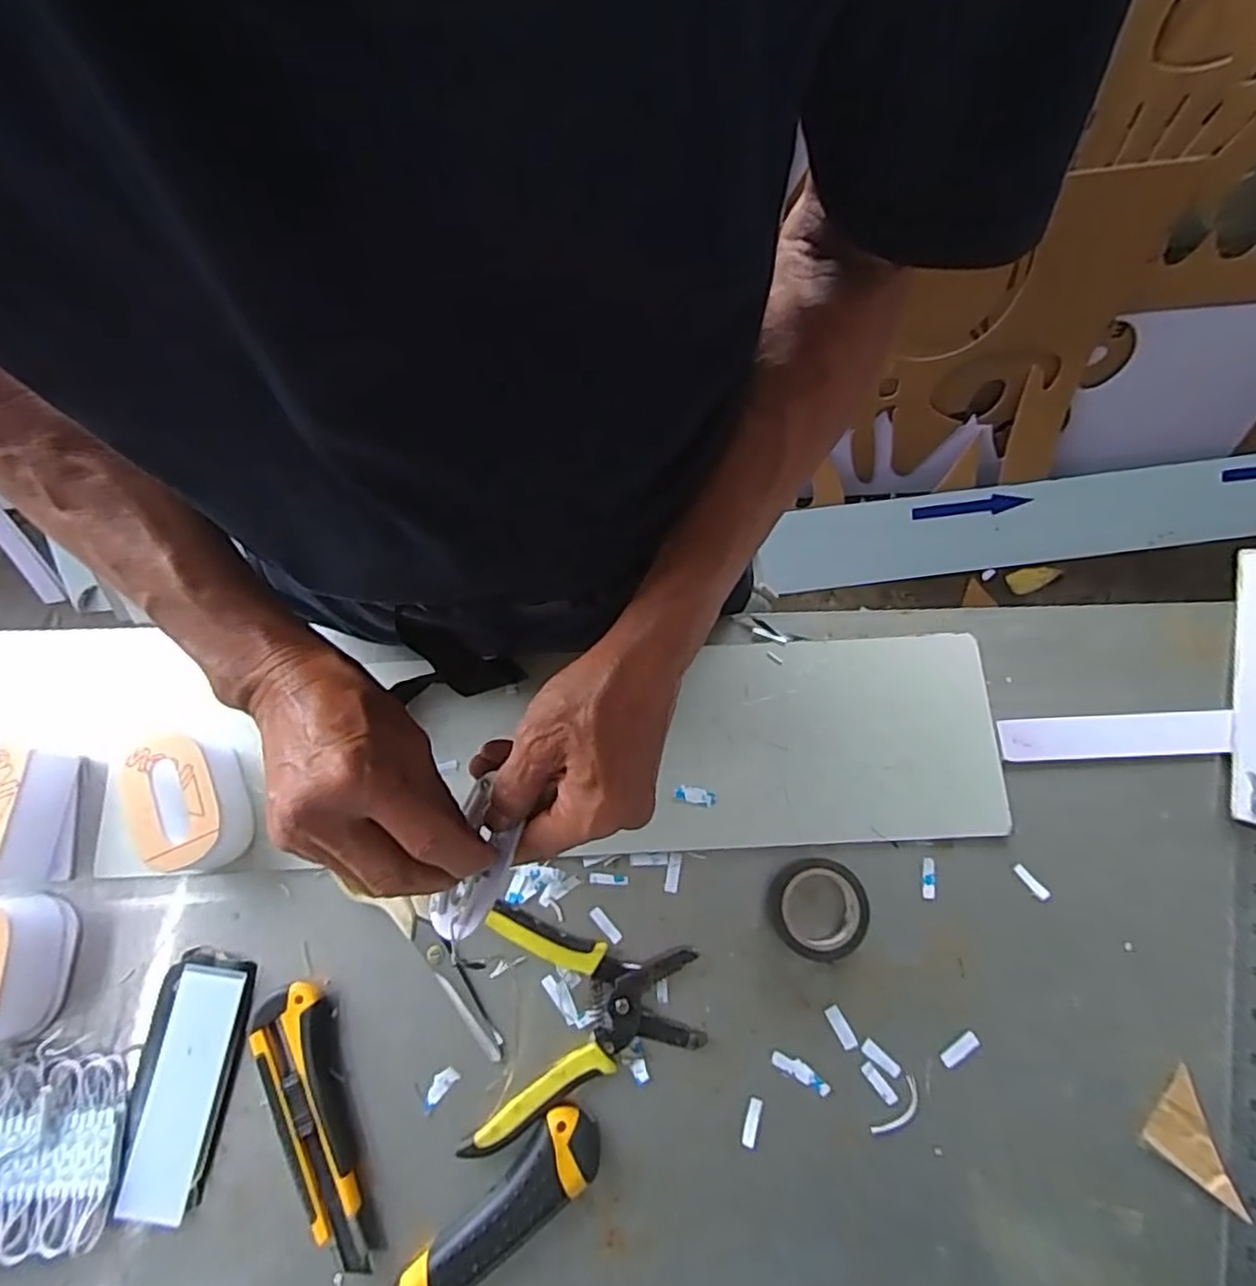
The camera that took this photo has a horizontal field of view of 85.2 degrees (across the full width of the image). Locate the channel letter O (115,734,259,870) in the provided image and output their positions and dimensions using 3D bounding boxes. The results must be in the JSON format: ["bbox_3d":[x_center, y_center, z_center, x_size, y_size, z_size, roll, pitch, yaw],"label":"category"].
[{"bbox_3d":[-0.284,0.103,0.441,0.053,0.045,0.083,-21,76,-4],"label":"channel letter O"}]

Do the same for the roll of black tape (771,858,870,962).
[{"bbox_3d":[0.122,0.168,0.432,0.055,0.020,0.058,0,75,1],"label":"roll of black tape"}]

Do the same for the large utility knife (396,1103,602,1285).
[{"bbox_3d":[-0.084,0.342,0.390,0.169,0.019,0.039,-44,79,-10],"label":"large utility knife"}]

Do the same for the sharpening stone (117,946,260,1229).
[{"bbox_3d":[-0.269,0.268,0.417,0.054,0.010,0.142,5,75,2],"label":"sharpening stone"}]

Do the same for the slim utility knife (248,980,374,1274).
[{"bbox_3d":[-0.189,0.287,0.406,0.039,0.019,0.152,-17,76,-3],"label":"slim utility knife"}]

